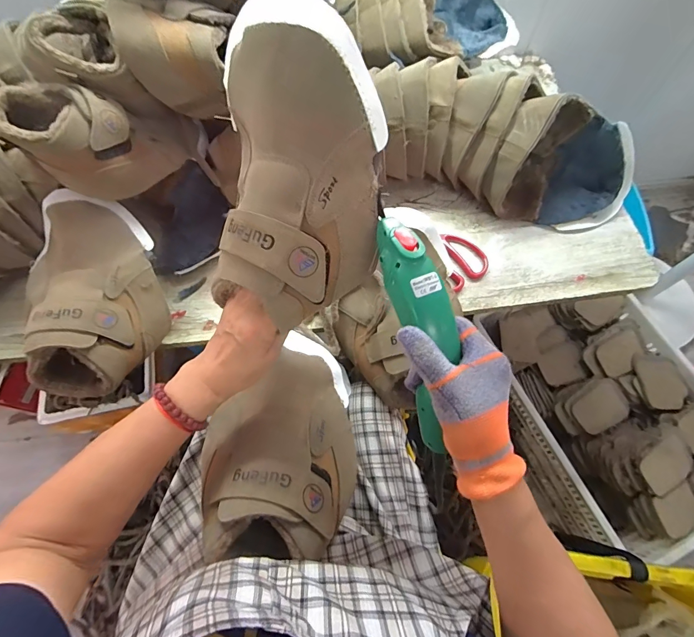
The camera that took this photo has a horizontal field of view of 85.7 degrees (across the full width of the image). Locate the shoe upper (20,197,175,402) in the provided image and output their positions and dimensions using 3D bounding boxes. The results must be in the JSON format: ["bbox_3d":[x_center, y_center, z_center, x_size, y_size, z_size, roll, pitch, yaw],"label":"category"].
[{"bbox_3d":[-0.333,-0.042,0.492,0.157,0.085,0.260,-20,66,-8],"label":"shoe upper"}]

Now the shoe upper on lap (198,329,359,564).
[{"bbox_3d":[-0.078,0.115,0.416,0.175,0.085,0.246,2,64,2],"label":"shoe upper on lap"}]

